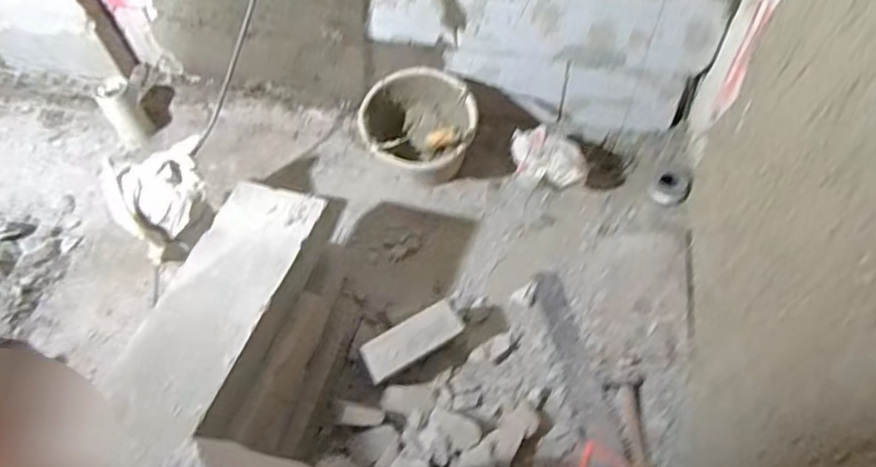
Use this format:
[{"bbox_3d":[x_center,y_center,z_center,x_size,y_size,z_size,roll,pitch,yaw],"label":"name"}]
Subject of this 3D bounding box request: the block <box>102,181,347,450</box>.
[{"bbox_3d":[-0.381,0.115,1.055,0.229,0.073,0.514,15,57,12],"label":"block"}]

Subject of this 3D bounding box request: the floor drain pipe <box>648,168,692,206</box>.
[{"bbox_3d":[0.561,-0.113,1.428,0.086,0.056,0.092,-1,55,1],"label":"floor drain pipe"}]

